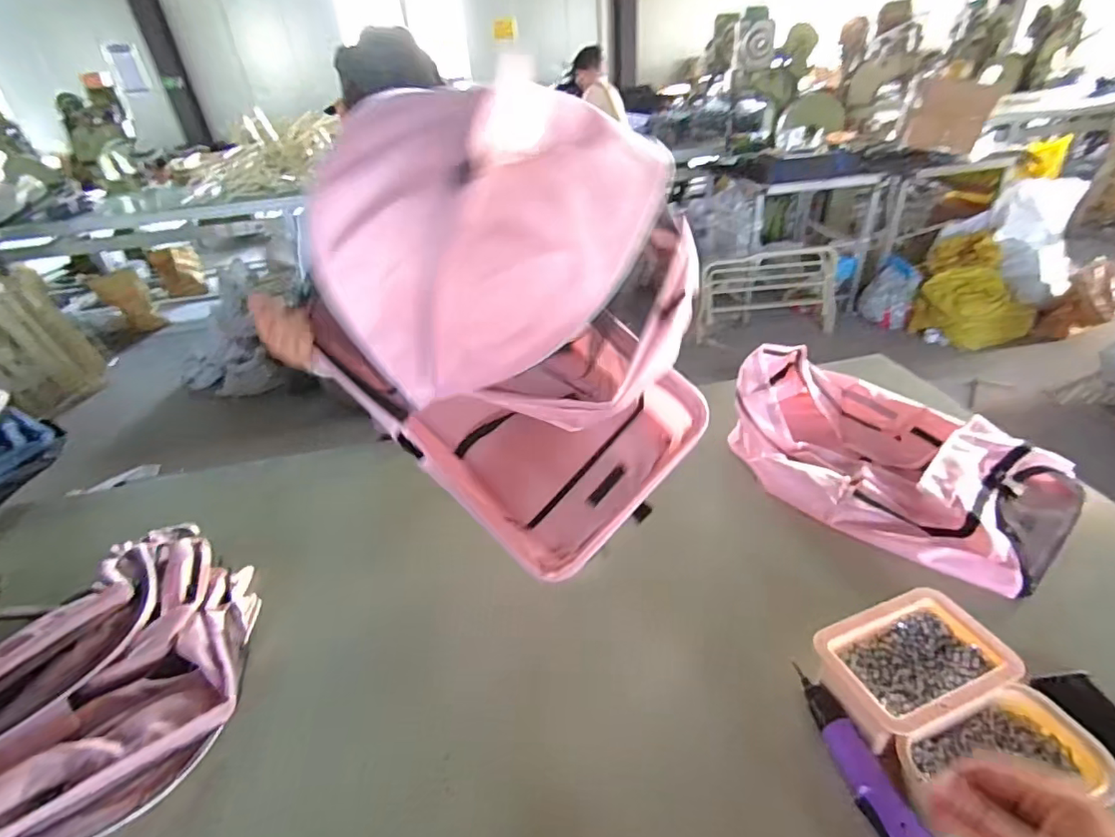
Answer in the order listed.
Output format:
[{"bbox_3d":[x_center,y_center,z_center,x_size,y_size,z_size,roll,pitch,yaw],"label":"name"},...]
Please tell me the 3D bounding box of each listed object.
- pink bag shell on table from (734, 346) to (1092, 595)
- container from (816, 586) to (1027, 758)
[{"bbox_3d":[0.617,0.049,1.008,0.378,0.163,0.565,-29,41,-31],"label":"pink bag shell on table"},{"bbox_3d":[0.441,0.310,0.672,0.212,0.065,0.142,-14,35,-13],"label":"container"}]

